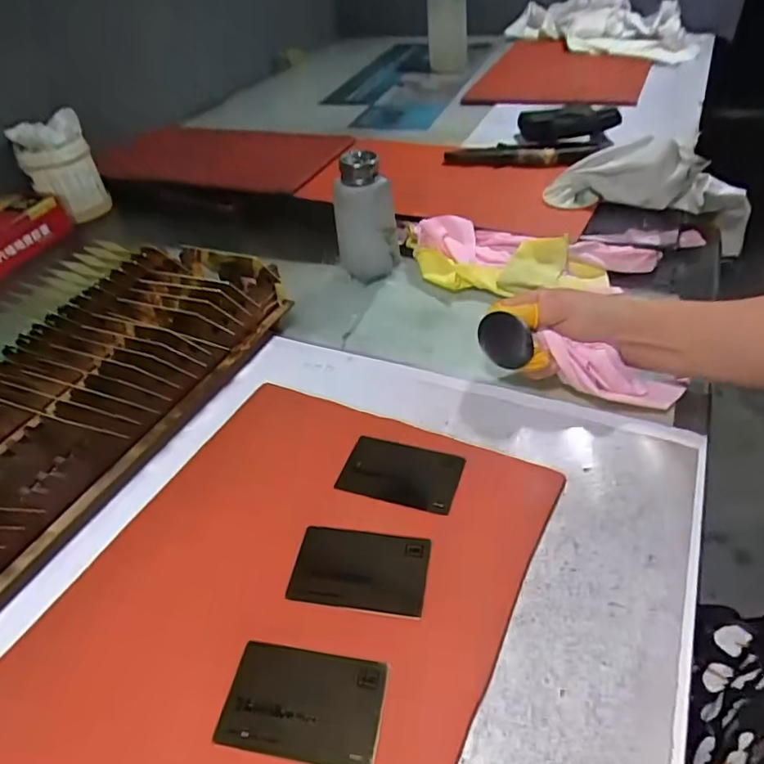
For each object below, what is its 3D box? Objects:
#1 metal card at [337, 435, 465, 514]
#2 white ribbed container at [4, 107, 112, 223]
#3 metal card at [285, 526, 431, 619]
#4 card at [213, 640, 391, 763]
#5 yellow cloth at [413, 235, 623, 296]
[{"bbox_3d":[0.013,0.066,0.408,0.083,0.006,0.052,12,47,18],"label":"metal card"},{"bbox_3d":[-0.467,-0.310,0.827,0.097,0.127,0.082,-26,45,-20],"label":"white ribbed container"},{"bbox_3d":[-0.014,0.117,0.355,0.084,0.004,0.053,2,42,14],"label":"metal card"},{"bbox_3d":[-0.042,0.170,0.299,0.085,0.004,0.053,4,43,13],"label":"card"},{"bbox_3d":[0.127,-0.117,0.581,0.200,0.035,0.087,4,43,14],"label":"yellow cloth"}]

